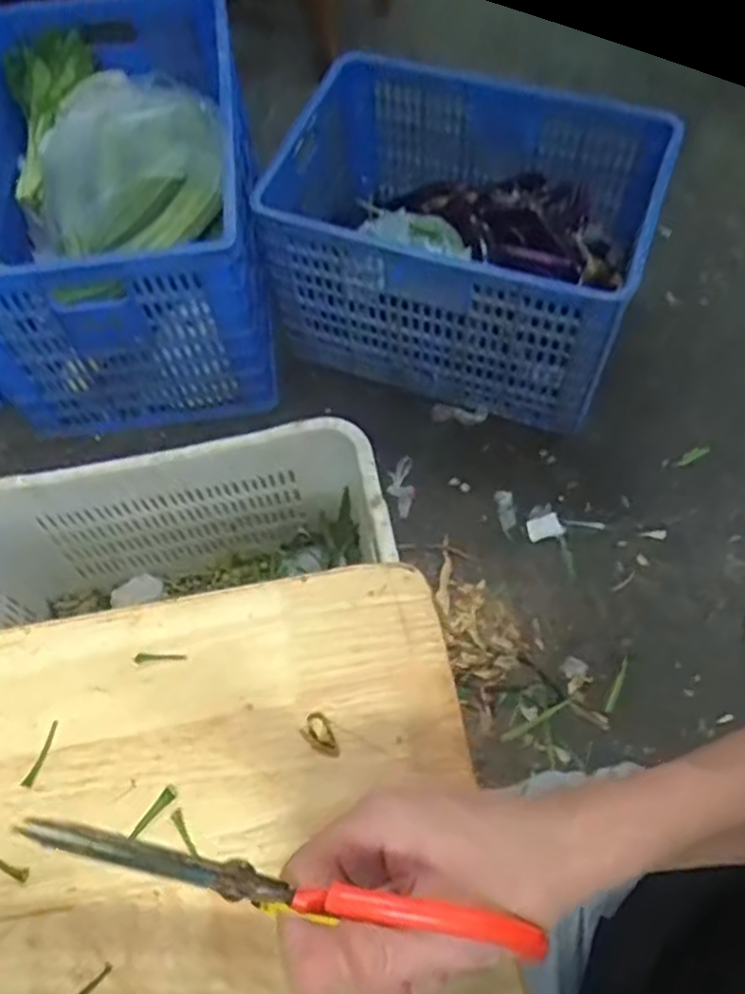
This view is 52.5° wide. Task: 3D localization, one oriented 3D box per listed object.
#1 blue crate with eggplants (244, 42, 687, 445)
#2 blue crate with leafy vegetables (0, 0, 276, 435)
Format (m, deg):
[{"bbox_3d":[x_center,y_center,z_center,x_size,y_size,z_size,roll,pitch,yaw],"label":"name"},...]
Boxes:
[{"bbox_3d":[0.150,-0.467,1.353,0.626,0.342,0.449,18,65,12],"label":"blue crate with eggplants"},{"bbox_3d":[-0.462,-0.540,1.398,0.483,0.391,0.703,-9,63,-1],"label":"blue crate with leafy vegetables"}]

